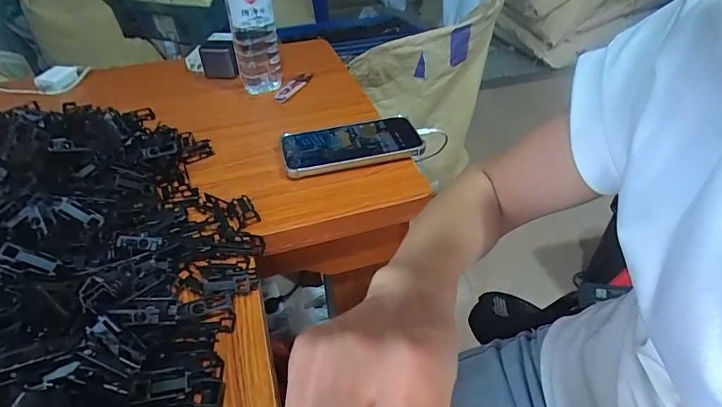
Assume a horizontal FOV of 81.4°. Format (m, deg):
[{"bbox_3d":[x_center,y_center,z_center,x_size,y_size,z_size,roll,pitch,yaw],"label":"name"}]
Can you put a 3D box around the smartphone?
[{"bbox_3d":[-0.011,-0.073,0.510,0.165,0.011,0.079,-12,43,-9],"label":"smartphone"}]

